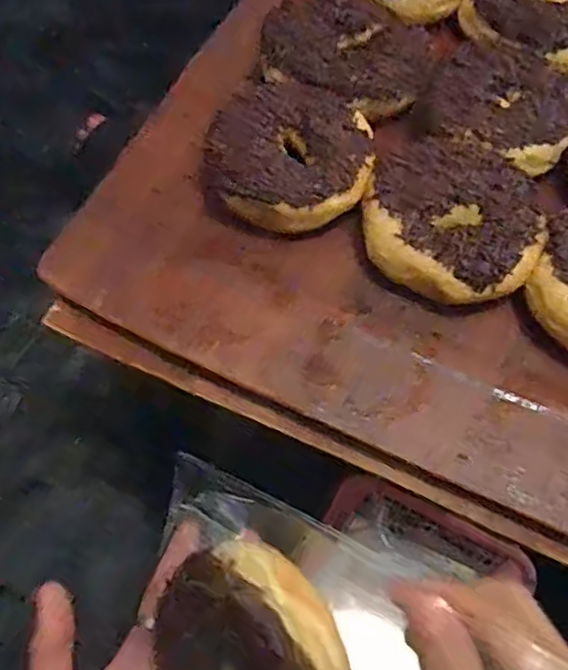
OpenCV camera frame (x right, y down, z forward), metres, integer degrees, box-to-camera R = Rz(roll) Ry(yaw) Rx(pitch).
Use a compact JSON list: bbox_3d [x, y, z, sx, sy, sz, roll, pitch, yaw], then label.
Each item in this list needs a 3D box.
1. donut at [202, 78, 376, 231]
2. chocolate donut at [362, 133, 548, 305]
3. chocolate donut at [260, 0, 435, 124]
[{"bbox_3d":[0.005,-0.099,0.378,0.086,0.034,0.089,0,63,0],"label":"donut"},{"bbox_3d":[0.090,-0.060,0.361,0.092,0.030,0.087,0,63,0],"label":"chocolate donut"},{"bbox_3d":[0.039,-0.169,0.415,0.103,0.025,0.093,23,65,11],"label":"chocolate donut"}]

